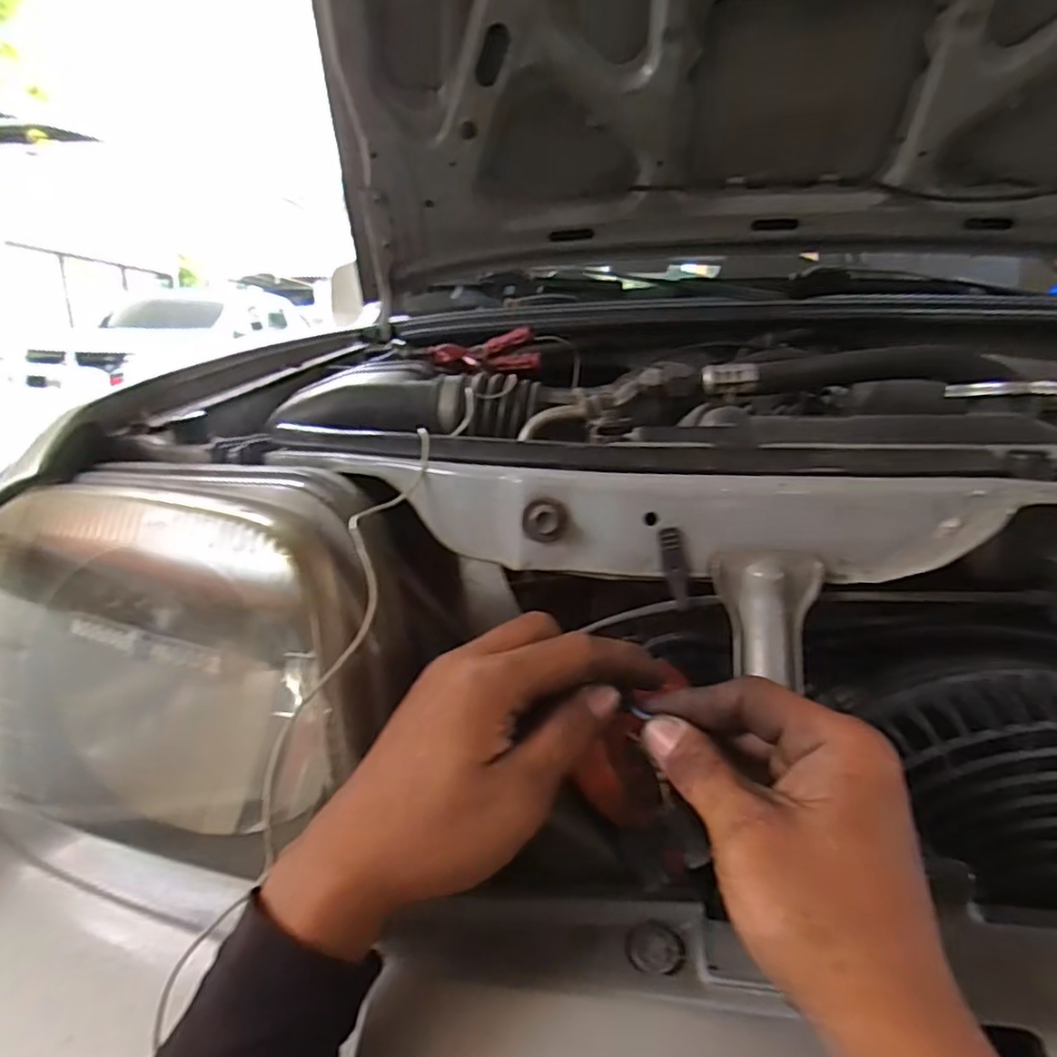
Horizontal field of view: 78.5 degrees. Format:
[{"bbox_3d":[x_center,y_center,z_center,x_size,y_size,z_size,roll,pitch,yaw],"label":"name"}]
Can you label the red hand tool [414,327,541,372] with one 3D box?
[{"bbox_3d":[-0.063,-0.242,0.884,0.155,0.051,0.051,-2,16,-7],"label":"red hand tool"}]

